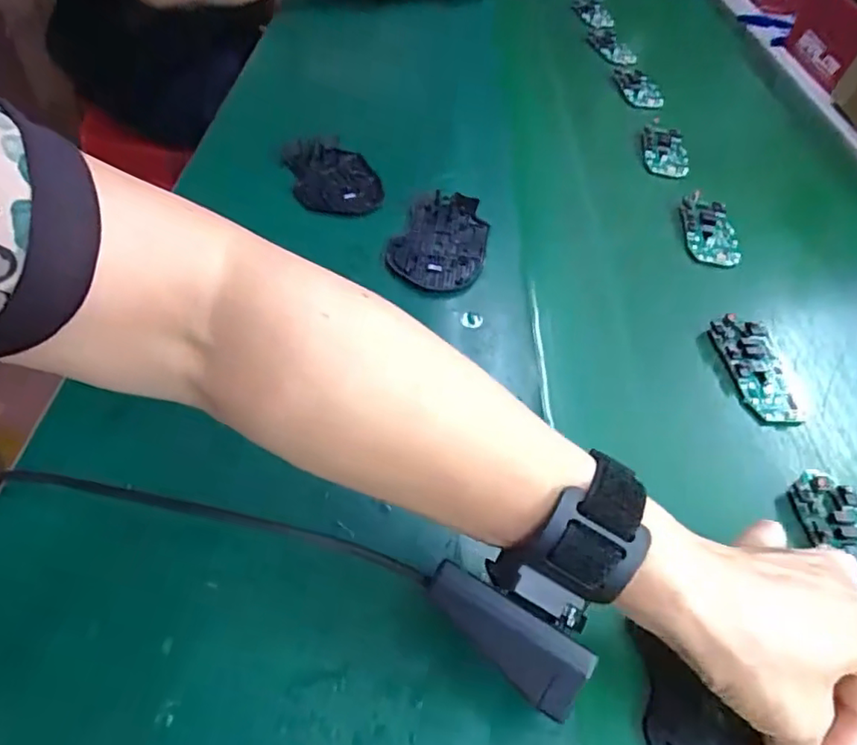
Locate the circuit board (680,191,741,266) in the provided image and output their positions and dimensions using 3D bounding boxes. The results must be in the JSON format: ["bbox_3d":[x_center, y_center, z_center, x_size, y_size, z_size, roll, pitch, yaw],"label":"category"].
[{"bbox_3d":[0.247,-0.125,0.510,0.043,0.014,0.078,6,57,2],"label":"circuit board"}]

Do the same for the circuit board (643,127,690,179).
[{"bbox_3d":[0.244,-0.228,0.597,0.046,0.016,0.080,13,47,8],"label":"circuit board"}]

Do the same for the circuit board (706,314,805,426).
[{"bbox_3d":[0.230,-0.002,0.407,0.040,0.015,0.088,-1,50,-7],"label":"circuit board"}]

